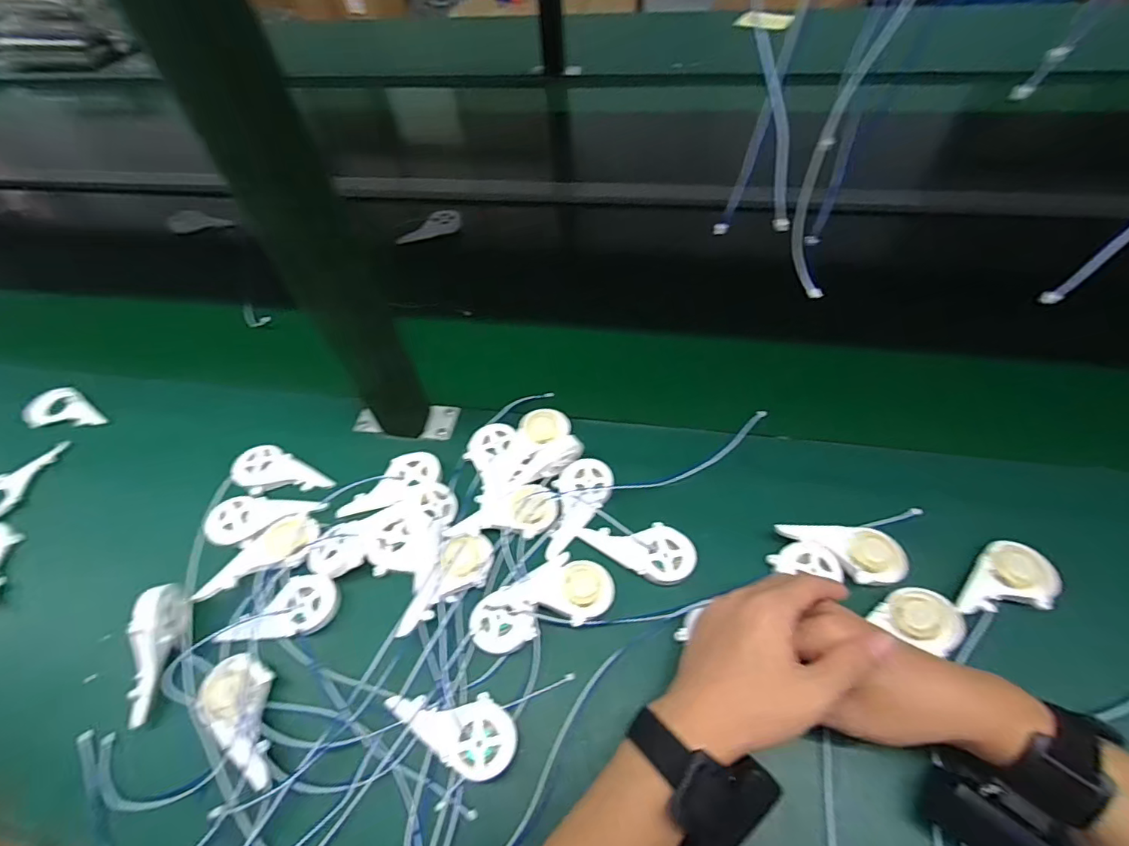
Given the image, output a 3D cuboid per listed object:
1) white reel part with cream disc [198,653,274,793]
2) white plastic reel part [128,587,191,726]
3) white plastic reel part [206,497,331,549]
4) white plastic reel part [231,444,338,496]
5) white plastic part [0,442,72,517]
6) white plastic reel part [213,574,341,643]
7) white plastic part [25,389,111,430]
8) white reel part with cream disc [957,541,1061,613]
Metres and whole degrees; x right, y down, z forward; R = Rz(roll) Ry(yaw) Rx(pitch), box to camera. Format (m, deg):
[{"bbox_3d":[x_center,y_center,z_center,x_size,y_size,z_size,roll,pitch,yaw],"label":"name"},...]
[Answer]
[{"bbox_3d":[-0.220,0.207,0.351,0.086,0.024,0.043,34,65,25],"label":"white reel part with cream disc"},{"bbox_3d":[-0.309,0.172,0.375,0.020,0.033,0.094,-2,72,3],"label":"white plastic reel part"},{"bbox_3d":[-0.272,0.084,0.454,0.092,0.013,0.043,-12,54,-23],"label":"white plastic reel part"},{"bbox_3d":[-0.268,0.048,0.475,0.096,0.009,0.047,13,56,-3],"label":"white plastic reel part"},{"bbox_3d":[-0.552,0.056,0.496,0.053,0.009,0.095,8,56,11],"label":"white plastic part"},{"bbox_3d":[-0.225,0.147,0.394,0.085,0.021,0.046,-14,55,-4],"label":"white plastic reel part"},{"bbox_3d":[-0.557,-0.010,0.549,0.093,0.012,0.053,28,62,23],"label":"white plastic part"},{"bbox_3d":[0.332,0.124,0.370,0.085,0.018,0.046,-41,61,-21],"label":"white reel part with cream disc"}]

